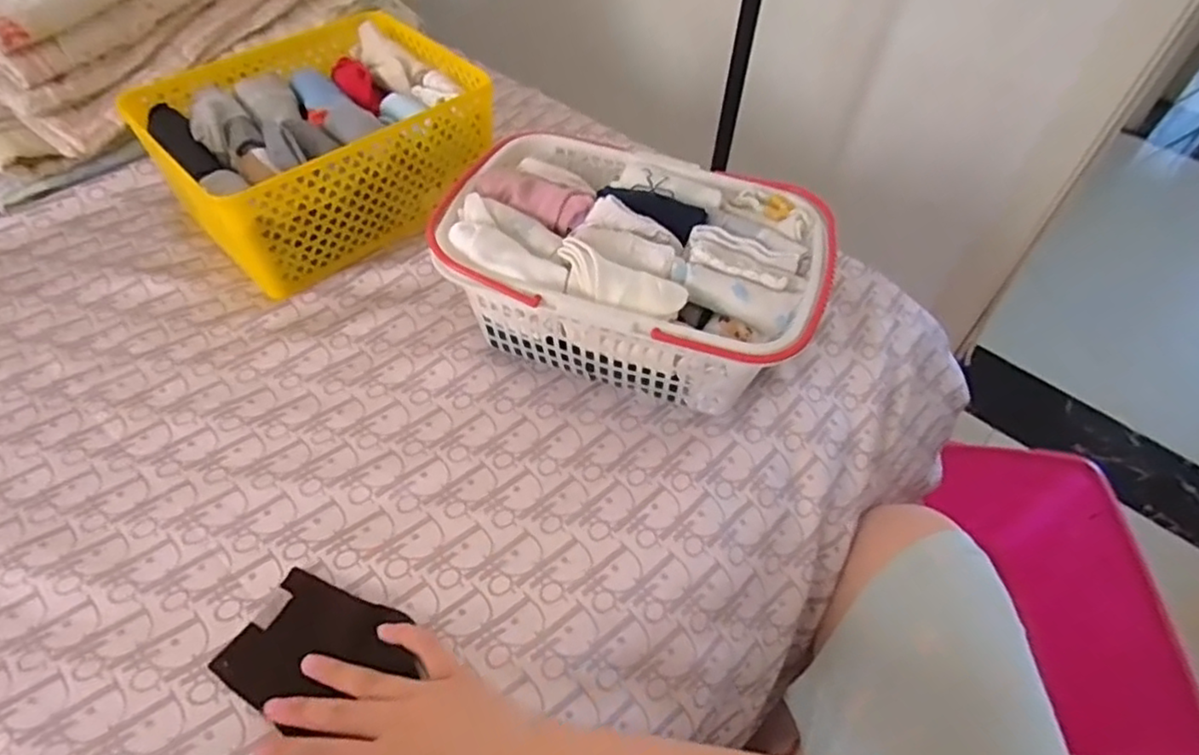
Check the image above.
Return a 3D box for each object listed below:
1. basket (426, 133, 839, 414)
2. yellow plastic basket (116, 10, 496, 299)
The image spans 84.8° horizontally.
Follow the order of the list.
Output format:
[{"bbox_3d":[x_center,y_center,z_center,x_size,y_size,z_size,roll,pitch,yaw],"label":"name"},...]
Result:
[{"bbox_3d":[0.027,-0.080,0.537,0.278,0.123,0.185,18,54,12],"label":"basket"},{"bbox_3d":[-0.270,-0.233,0.648,0.217,0.108,0.270,39,59,23],"label":"yellow plastic basket"}]

